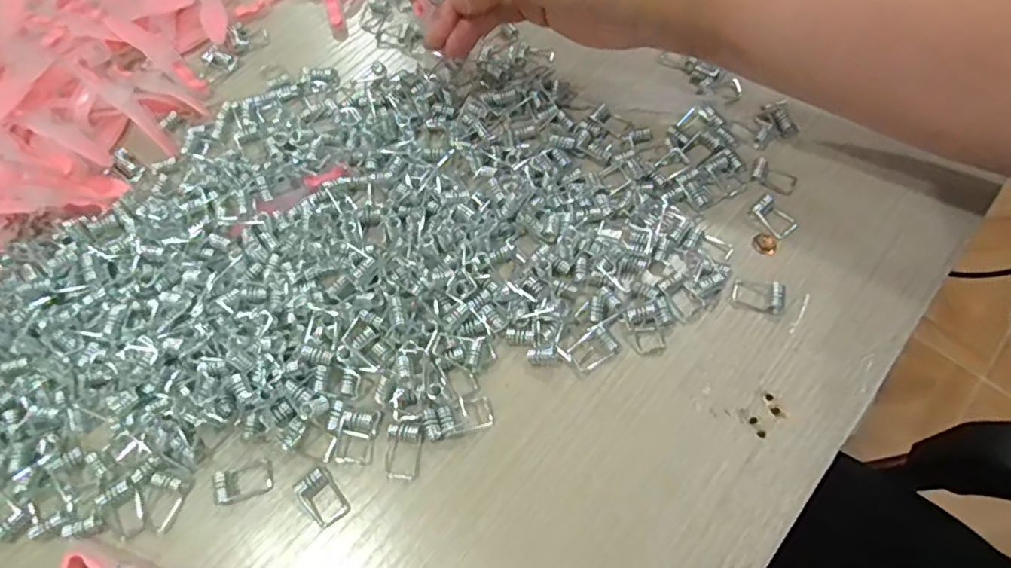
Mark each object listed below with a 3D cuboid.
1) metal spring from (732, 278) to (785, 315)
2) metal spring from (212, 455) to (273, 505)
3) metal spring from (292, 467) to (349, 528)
[{"bbox_3d":[0.119,0.005,0.272,0.024,0.008,0.015,10,64,7],"label":"metal spring"},{"bbox_3d":[-0.113,0.085,0.251,0.023,0.006,0.015,-20,64,-7],"label":"metal spring"},{"bbox_3d":[-0.078,0.089,0.245,0.015,0.007,0.024,-35,67,-14],"label":"metal spring"}]

